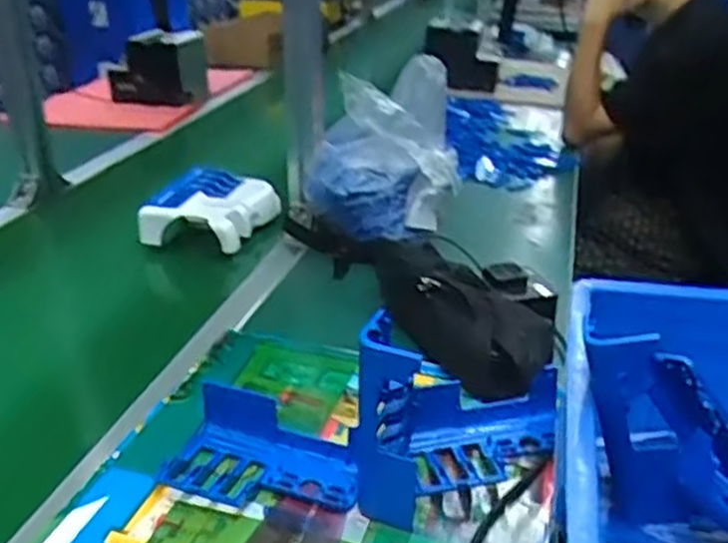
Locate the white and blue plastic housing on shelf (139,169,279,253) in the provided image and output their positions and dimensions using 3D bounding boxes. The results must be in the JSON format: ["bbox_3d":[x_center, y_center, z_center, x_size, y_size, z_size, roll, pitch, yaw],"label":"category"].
[{"bbox_3d":[-0.210,-0.089,1.063,0.143,0.055,0.163,7,26,12],"label":"white and blue plastic housing on shelf"}]

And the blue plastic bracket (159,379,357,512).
[{"bbox_3d":[-0.079,0.148,0.613,0.158,0.043,0.094,10,27,19],"label":"blue plastic bracket"}]

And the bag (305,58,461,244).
[{"bbox_3d":[0.022,-0.159,0.995,0.188,0.193,0.131,-1,25,-4],"label":"bag"}]

